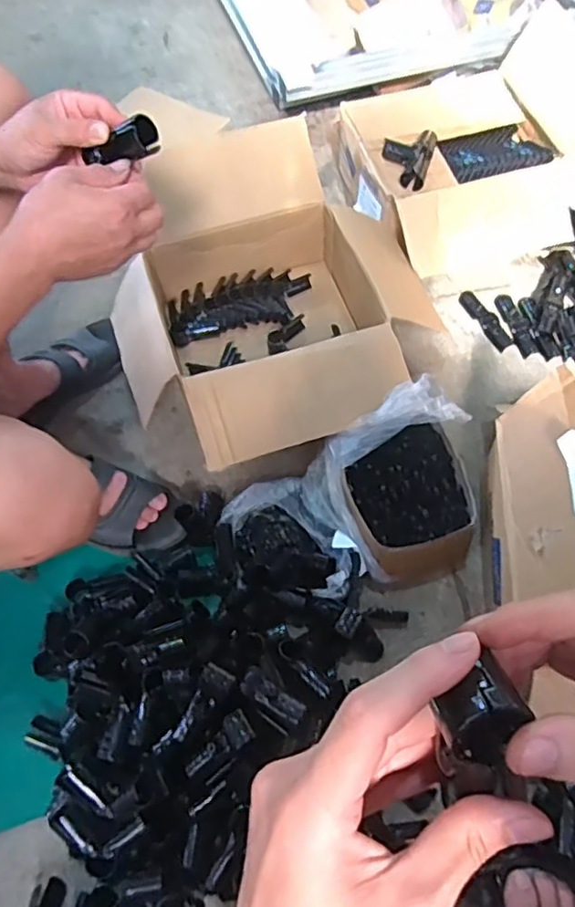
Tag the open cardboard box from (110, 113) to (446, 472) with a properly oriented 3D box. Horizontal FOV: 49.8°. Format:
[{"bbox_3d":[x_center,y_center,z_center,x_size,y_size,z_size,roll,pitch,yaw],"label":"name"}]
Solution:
[{"bbox_3d":[-0.028,-0.249,0.963,0.488,0.193,0.526,-19,61,-8],"label":"open cardboard box"}]

